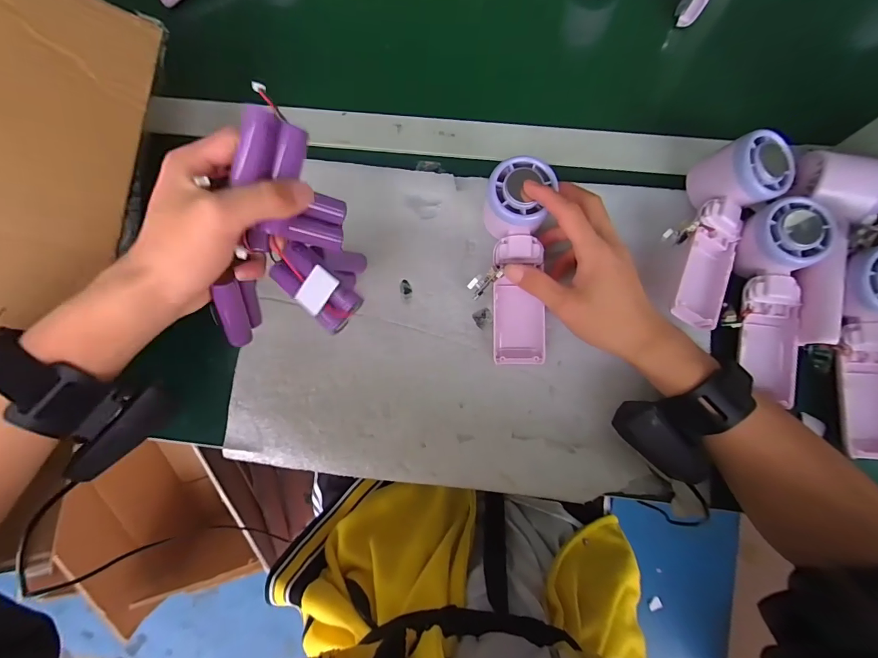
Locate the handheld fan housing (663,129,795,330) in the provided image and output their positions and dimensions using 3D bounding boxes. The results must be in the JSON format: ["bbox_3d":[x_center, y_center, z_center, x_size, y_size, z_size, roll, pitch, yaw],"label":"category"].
[{"bbox_3d":[0.228,-0.080,0.334,0.059,0.064,0.159,27,82,6],"label":"handheld fan housing"}]

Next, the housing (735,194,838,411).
[{"bbox_3d":[0.282,-0.022,0.335,0.068,0.049,0.164,-5,103,1],"label":"housing"}]

